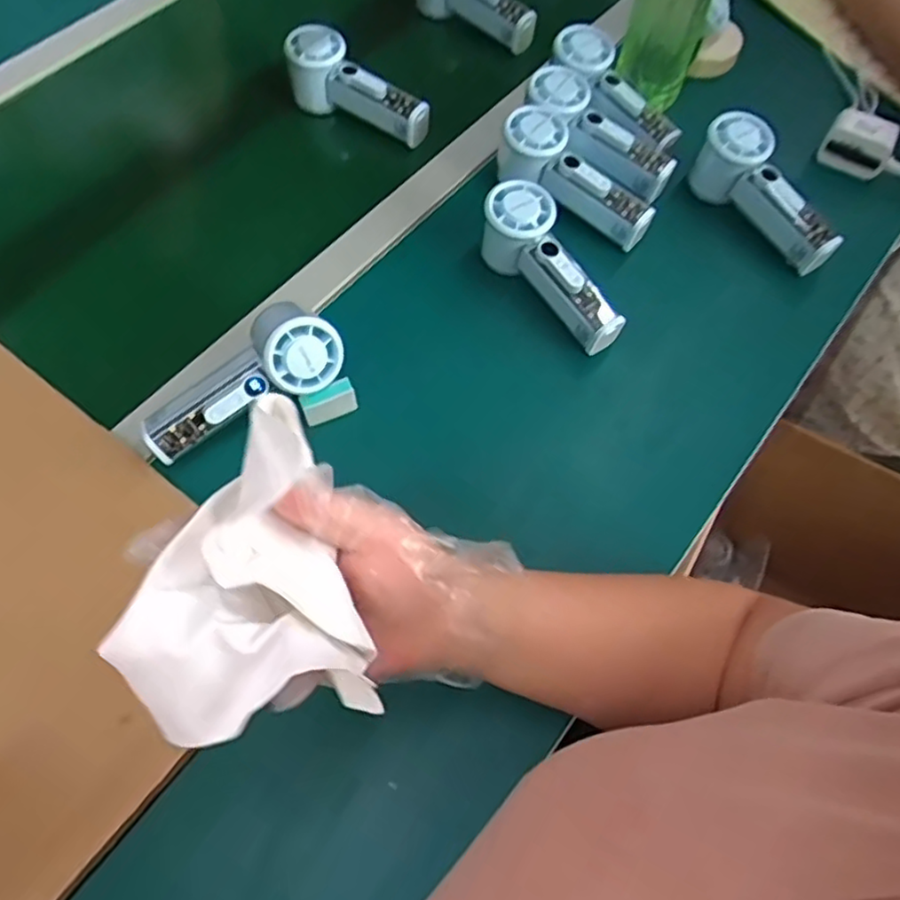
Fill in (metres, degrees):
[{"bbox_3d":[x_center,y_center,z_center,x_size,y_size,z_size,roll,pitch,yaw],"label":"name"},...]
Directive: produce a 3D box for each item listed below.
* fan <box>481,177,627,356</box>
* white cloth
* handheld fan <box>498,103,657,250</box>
[{"bbox_3d":[0.083,-0.149,0.570,0.052,0.066,0.158,-33,82,-15],"label":"fan"},{"bbox_3d":[-0.089,0.050,0.272,0.086,0.060,0.116,-16,64,-7],"label":"white cloth"},{"bbox_3d":[0.111,-0.241,0.612,0.155,0.061,0.051,40,69,1],"label":"handheld fan"}]

